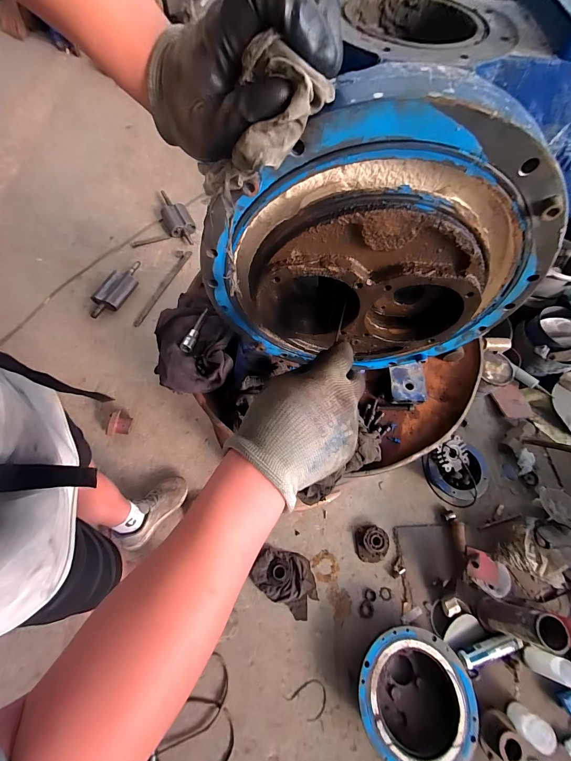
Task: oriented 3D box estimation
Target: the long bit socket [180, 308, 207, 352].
[{"bbox_3d":[-0.161,-0.092,0.563,0.021,0.015,0.103,11,51,1],"label":"long bit socket"}]

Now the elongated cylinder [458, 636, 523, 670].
[{"bbox_3d":[0.768,1.003,1.162,0.262,0.041,0.060,-11,67,-8],"label":"elongated cylinder"}]

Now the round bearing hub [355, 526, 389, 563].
[{"bbox_3d":[0.356,0.673,1.295,0.126,0.050,0.132,1,66,-3],"label":"round bearing hub"}]

